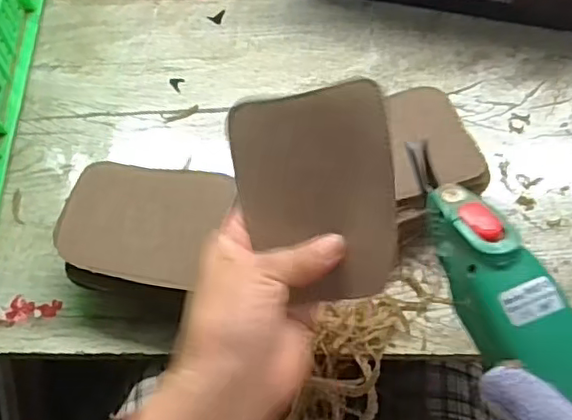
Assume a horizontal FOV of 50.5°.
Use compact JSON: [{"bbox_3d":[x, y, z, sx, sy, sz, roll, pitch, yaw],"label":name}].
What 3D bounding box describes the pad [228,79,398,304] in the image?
[{"bbox_3d":[0.017,-0.007,0.335,0.085,0.006,0.113,-9,93,13],"label":"pad"}]

